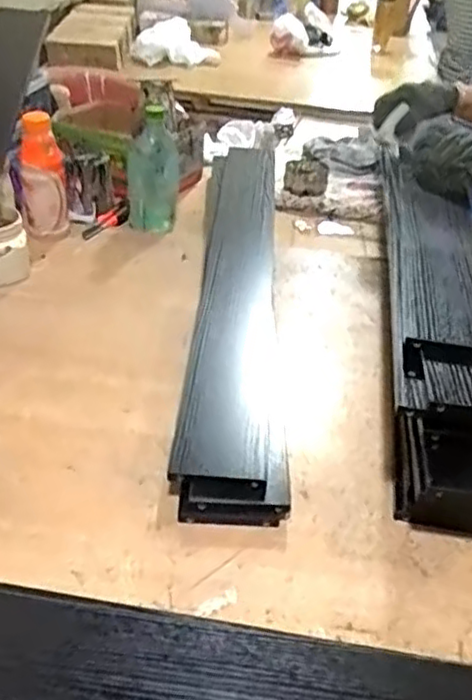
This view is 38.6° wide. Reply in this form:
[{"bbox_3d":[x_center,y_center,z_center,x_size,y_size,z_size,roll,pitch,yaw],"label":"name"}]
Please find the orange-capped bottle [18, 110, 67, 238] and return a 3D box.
[{"bbox_3d":[-0.308,-0.270,1.071,0.068,0.179,0.068,-5,36,-14],"label":"orange-capped bottle"}]

